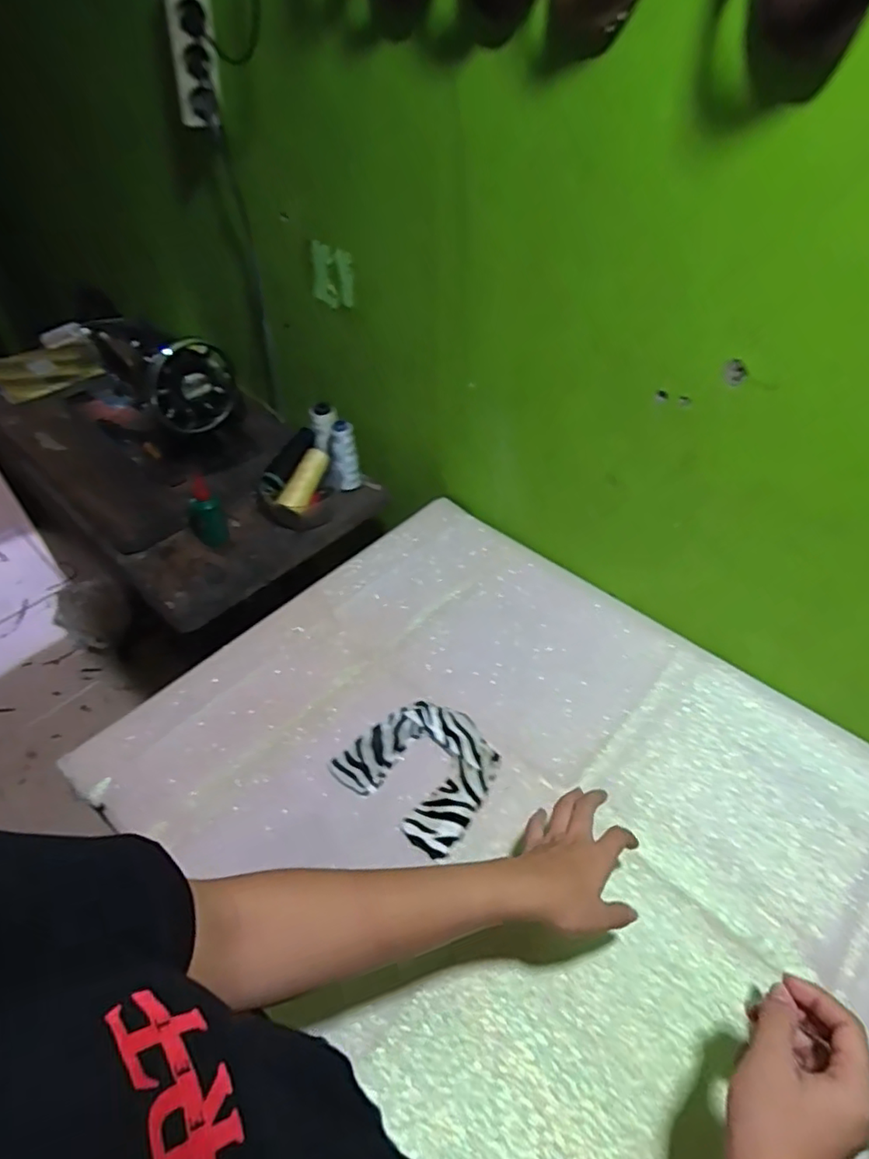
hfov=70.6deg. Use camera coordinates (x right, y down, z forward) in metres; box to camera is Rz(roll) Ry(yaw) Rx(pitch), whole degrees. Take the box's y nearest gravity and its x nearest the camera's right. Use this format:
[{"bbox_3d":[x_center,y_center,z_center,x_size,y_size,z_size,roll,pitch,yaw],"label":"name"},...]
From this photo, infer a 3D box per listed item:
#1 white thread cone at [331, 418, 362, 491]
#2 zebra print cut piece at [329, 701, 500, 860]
[{"bbox_3d":[-0.140,-0.192,0.969,0.042,0.110,0.039,-6,48,-6],"label":"white thread cone"},{"bbox_3d":[-0.011,0.198,0.658,0.152,0.010,0.139,32,55,26],"label":"zebra print cut piece"}]

